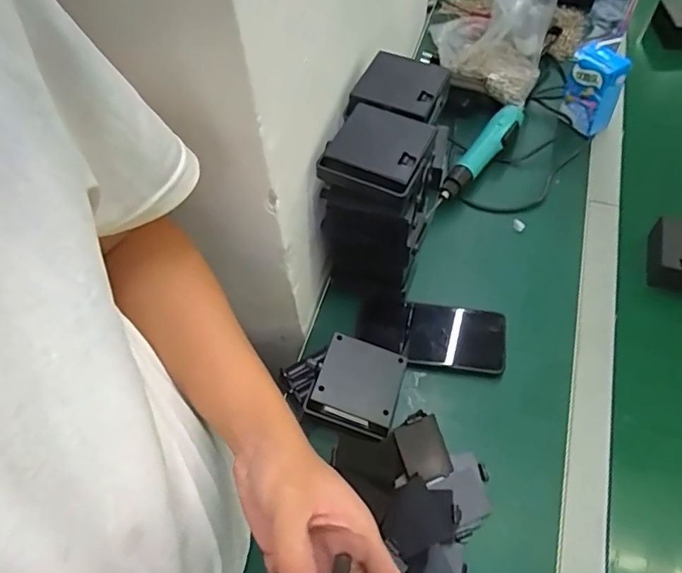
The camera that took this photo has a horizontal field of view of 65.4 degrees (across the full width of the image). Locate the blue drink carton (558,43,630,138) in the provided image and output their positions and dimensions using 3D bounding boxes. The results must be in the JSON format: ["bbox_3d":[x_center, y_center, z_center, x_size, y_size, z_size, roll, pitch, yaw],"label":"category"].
[{"bbox_3d":[0.358,-0.278,0.757,0.047,0.107,0.074,-25,59,-12],"label":"blue drink carton"}]

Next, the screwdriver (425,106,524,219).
[{"bbox_3d":[0.189,-0.178,0.742,0.042,0.039,0.221,33,65,22],"label":"screwdriver"}]

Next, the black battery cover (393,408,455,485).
[{"bbox_3d":[0.081,0.161,0.529,0.046,0.009,0.066,-19,90,-13],"label":"black battery cover"}]

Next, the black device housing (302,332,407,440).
[{"bbox_3d":[0.019,0.100,0.544,0.078,0.028,0.088,13,59,12],"label":"black device housing"}]

